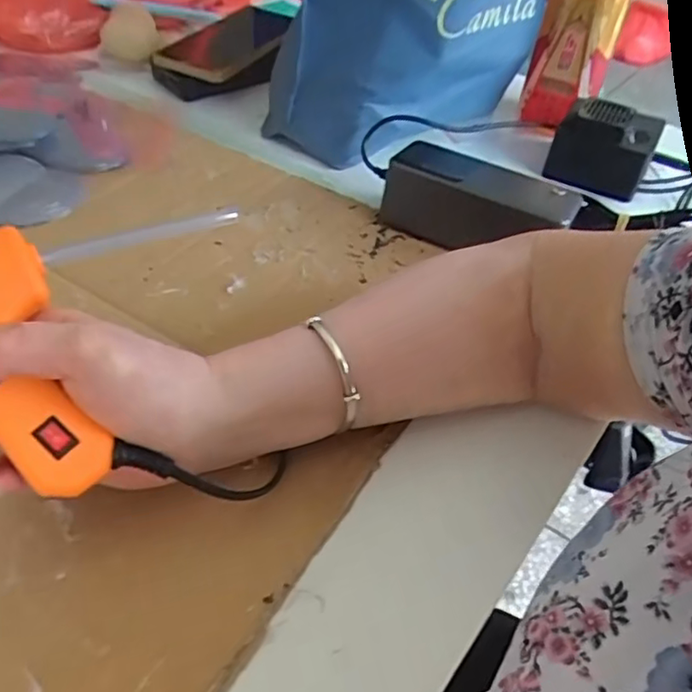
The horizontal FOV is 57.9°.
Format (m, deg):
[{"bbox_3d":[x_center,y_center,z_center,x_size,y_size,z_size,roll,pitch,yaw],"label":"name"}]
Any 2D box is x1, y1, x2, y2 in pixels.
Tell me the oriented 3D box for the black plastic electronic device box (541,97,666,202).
[{"bbox_3d":[0.204,-0.157,0.500,0.076,0.057,0.037,19,49,18],"label":"black plastic electronic device box"}]

